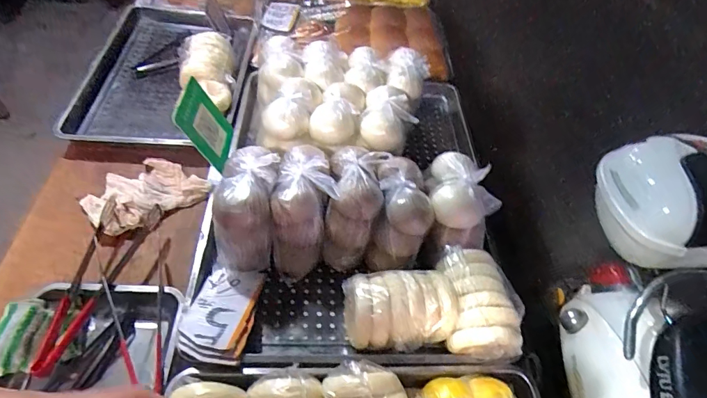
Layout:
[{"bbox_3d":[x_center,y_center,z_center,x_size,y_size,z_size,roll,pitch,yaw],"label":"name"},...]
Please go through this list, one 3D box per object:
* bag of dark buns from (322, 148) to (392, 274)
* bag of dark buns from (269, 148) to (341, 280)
[{"bbox_3d":[-0.004,0.011,0.818,0.108,0.145,0.198,9,50,1],"label":"bag of dark buns"},{"bbox_3d":[-0.095,0.032,0.782,0.108,0.243,0.105,8,16,0],"label":"bag of dark buns"}]

